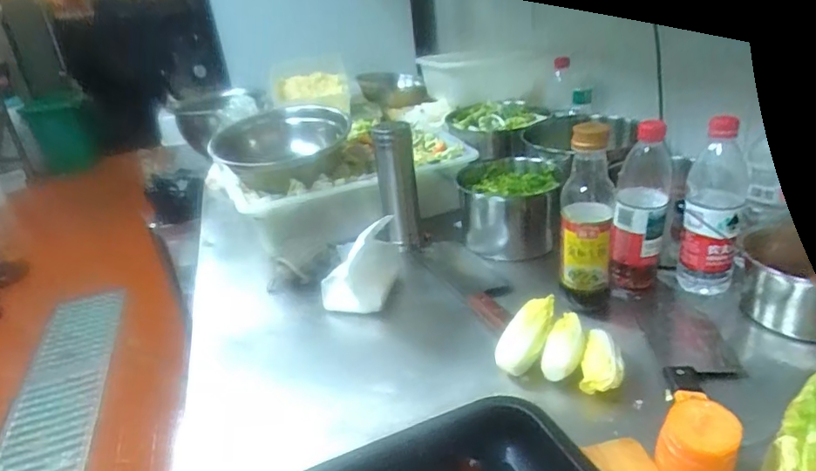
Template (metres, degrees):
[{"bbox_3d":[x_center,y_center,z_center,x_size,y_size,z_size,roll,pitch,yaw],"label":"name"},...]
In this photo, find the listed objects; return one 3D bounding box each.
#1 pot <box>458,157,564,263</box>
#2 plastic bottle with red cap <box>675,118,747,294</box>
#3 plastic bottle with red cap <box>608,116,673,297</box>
[{"bbox_3d":[0.174,-0.049,0.944,0.168,0.110,0.173,-1,27,10],"label":"pot"},{"bbox_3d":[0.400,-0.034,0.721,0.068,0.229,0.057,9,30,28],"label":"plastic bottle with red cap"},{"bbox_3d":[0.314,-0.019,0.748,0.066,0.244,0.064,6,29,24],"label":"plastic bottle with red cap"}]

